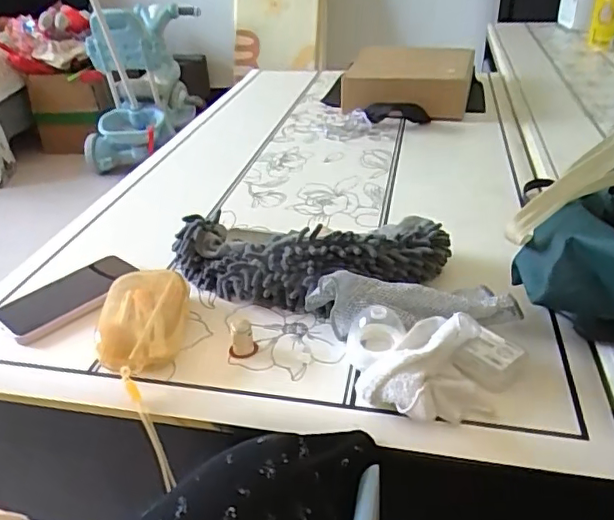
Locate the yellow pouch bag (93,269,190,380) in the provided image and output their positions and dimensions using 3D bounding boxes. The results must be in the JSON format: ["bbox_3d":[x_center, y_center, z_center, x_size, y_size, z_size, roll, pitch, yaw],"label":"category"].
[{"bbox_3d":[-0.173,0.067,0.592,0.091,0.041,0.146,-9,32,-7],"label":"yellow pouch bag"}]

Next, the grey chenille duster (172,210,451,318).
[{"bbox_3d":[0.001,0.000,0.655,0.328,0.073,0.132,1,32,8],"label":"grey chenille duster"}]

